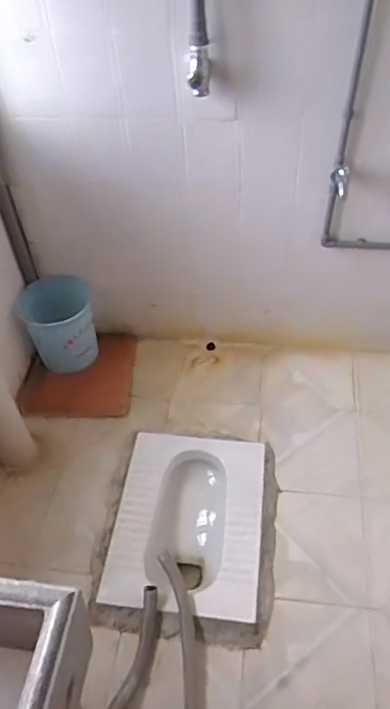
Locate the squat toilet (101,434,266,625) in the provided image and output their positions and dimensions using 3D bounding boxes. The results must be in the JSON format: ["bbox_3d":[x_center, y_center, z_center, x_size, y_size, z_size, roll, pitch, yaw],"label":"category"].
[{"bbox_3d":[-0.007,0.507,1.582,0.405,0.177,0.525,2,47,8],"label":"squat toilet"}]

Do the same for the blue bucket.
[{"bbox_3d":[-0.449,-0.107,1.821,0.217,0.274,0.237,-3,46,3],"label":"blue bucket"}]

